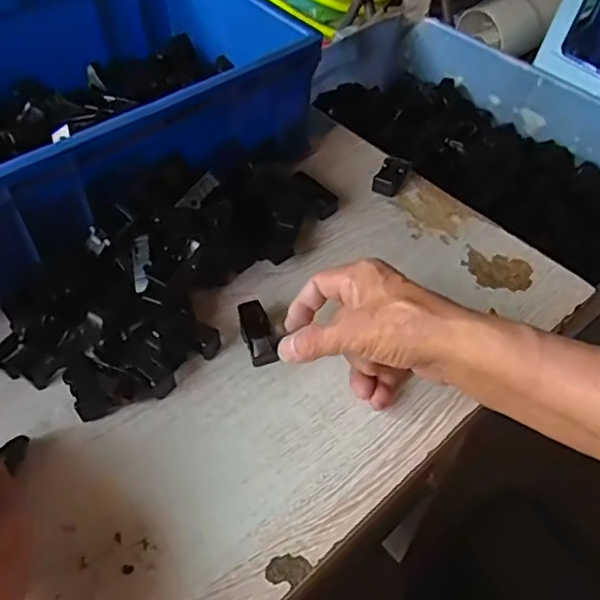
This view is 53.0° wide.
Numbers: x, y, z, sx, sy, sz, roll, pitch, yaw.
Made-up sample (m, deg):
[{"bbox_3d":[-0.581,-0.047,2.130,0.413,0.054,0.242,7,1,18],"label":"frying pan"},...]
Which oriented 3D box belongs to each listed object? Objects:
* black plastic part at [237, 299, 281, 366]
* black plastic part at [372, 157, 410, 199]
[{"bbox_3d":[-0.032,0.026,0.469,0.022,0.012,0.051,-15,74,-14],"label":"black plastic part"},{"bbox_3d":[0.088,-0.120,0.577,0.024,0.017,0.043,24,55,16],"label":"black plastic part"}]

